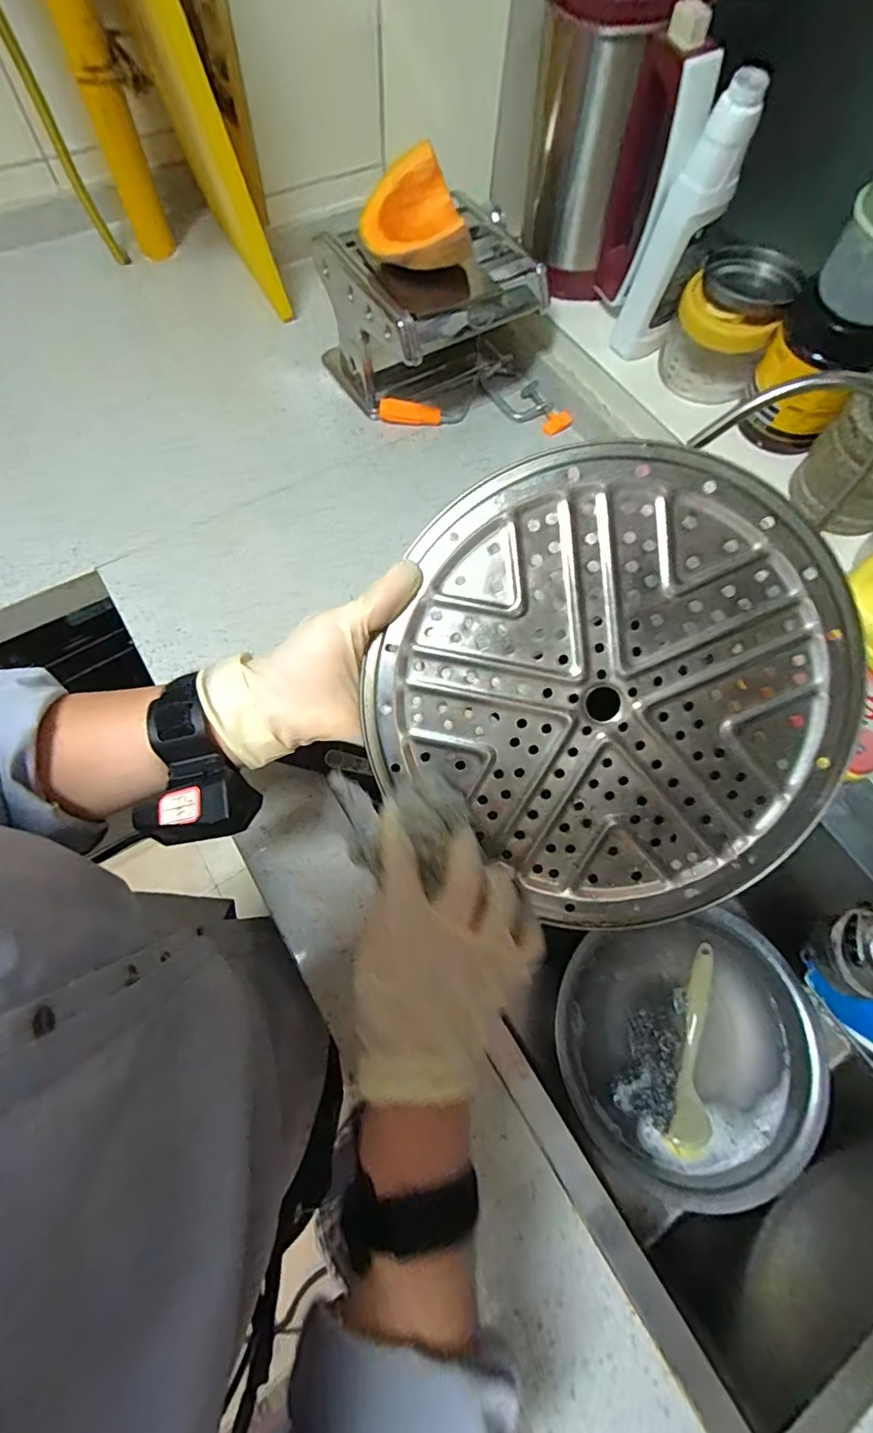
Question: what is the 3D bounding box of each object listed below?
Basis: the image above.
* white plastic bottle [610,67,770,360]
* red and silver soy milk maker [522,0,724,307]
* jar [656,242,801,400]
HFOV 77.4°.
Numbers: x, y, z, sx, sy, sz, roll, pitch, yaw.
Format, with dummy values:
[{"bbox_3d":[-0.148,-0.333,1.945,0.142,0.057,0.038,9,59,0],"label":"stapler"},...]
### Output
[{"bbox_3d":[0.230,-0.456,0.527,0.062,0.221,0.048,21,67,6],"label":"white plastic bottle"},{"bbox_3d":[0.185,-0.585,0.523,0.179,0.288,0.172,11,67,1],"label":"red and silver soy milk maker"},{"bbox_3d":[0.299,-0.409,0.574,0.098,0.105,0.079,15,67,3],"label":"jar"}]

